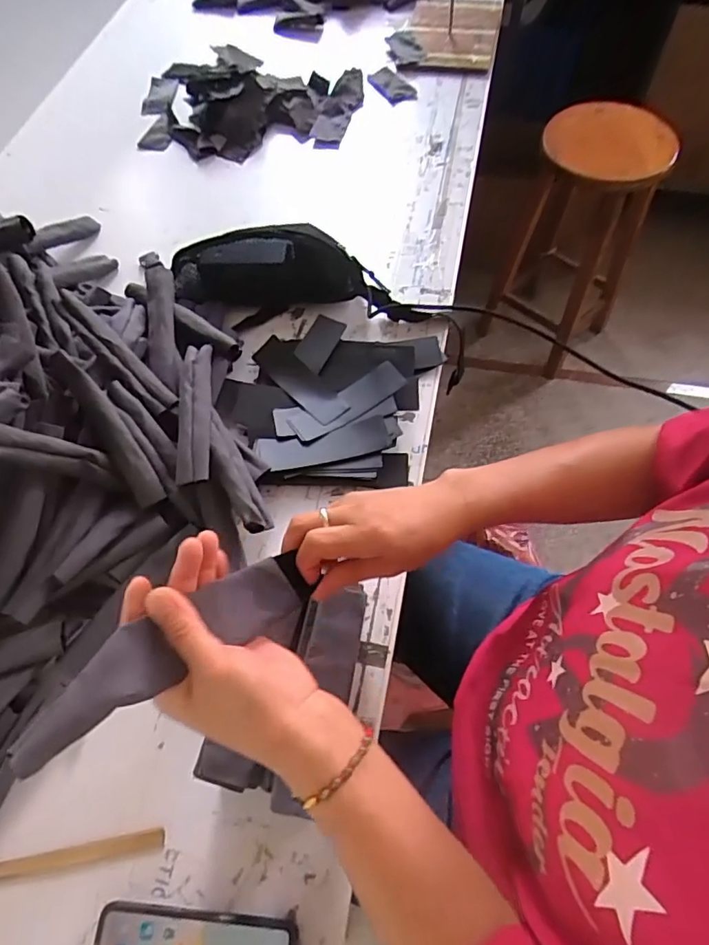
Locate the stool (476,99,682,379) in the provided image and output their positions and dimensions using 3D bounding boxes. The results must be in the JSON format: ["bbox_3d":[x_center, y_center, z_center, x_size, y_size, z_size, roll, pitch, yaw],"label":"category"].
[{"bbox_3d":[0.584,-0.593,1.385,0.266,0.603,0.336,31,68,18],"label":"stool"}]

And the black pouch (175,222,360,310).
[{"bbox_3d":[-0.123,-0.298,0.752,0.264,0.068,0.089,-1,62,3],"label":"black pouch"}]

